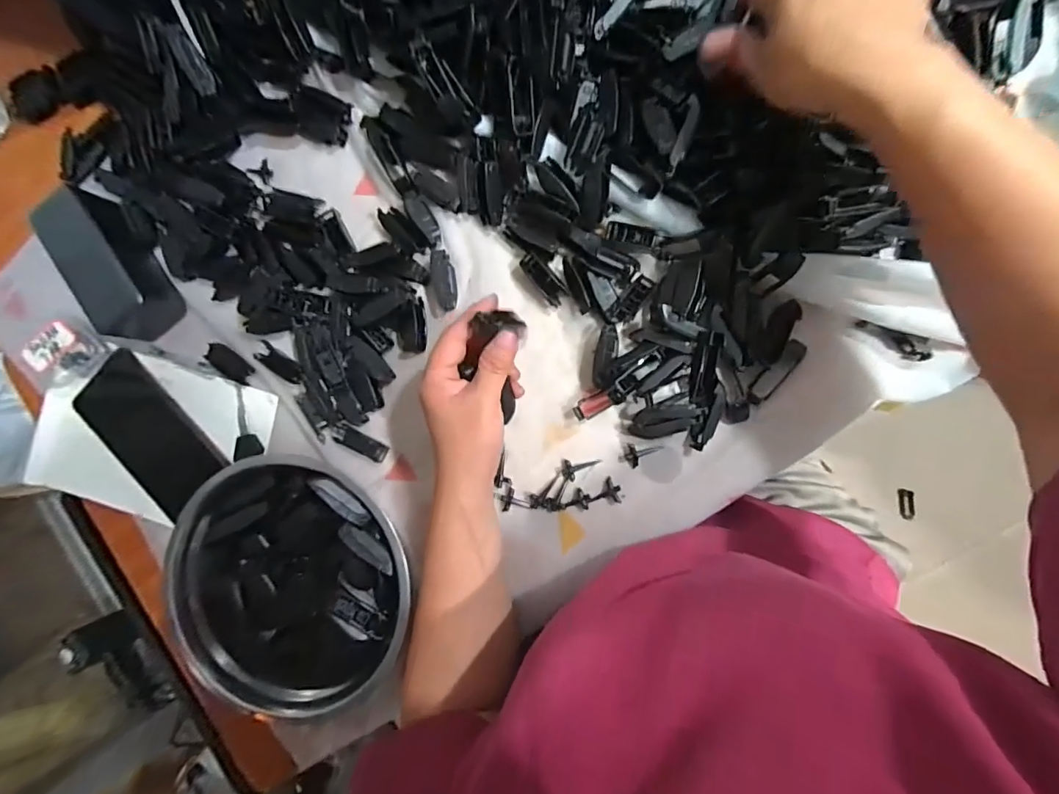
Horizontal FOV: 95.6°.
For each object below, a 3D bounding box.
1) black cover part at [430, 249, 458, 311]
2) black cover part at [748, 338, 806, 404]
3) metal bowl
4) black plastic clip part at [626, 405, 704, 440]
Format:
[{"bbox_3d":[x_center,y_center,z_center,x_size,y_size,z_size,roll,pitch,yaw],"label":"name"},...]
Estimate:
[{"bbox_3d":[-0.074,-0.099,0.410,0.021,0.015,0.050,-8,90,7],"label":"black cover part"},{"bbox_3d":[0.192,-0.018,0.372,0.017,0.005,0.058,37,95,5],"label":"black cover part"},{"bbox_3d":[-0.192,0.147,0.400,0.206,0.073,0.196,21,94,6],"label":"metal bowl"},{"bbox_3d":[0.108,0.020,0.377,0.053,0.014,0.028,2,91,7],"label":"black plastic clip part"}]

